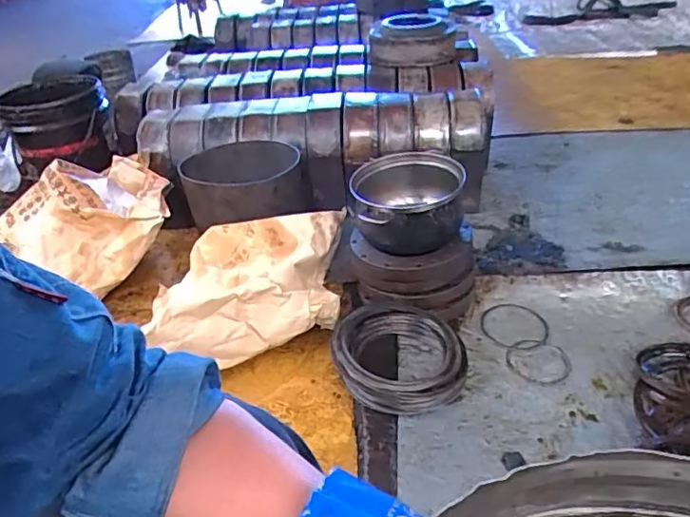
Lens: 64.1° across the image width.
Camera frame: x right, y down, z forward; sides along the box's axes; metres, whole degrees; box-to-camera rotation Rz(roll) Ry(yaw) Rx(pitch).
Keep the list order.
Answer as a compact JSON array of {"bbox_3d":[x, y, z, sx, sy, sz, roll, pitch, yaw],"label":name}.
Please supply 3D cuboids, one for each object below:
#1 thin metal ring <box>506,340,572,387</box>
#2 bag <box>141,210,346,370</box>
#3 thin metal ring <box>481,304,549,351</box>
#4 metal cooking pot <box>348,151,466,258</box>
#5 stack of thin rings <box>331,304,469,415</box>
[{"bbox_3d":[0.345,0.183,0.980,0.114,0.010,0.094,6,37,16],"label":"thin metal ring"},{"bbox_3d":[-0.159,0.048,1.072,0.369,0.141,0.238,-12,36,-10],"label":"bag"},{"bbox_3d":[0.324,0.127,1.049,0.124,0.007,0.121,1,35,-1],"label":"thin metal ring"},{"bbox_3d":[0.117,-0.106,1.053,0.206,0.104,0.217,1,35,9],"label":"metal cooking pot"},{"bbox_3d":[0.095,0.169,0.956,0.225,0.081,0.205,4,36,13],"label":"stack of thin rings"}]

